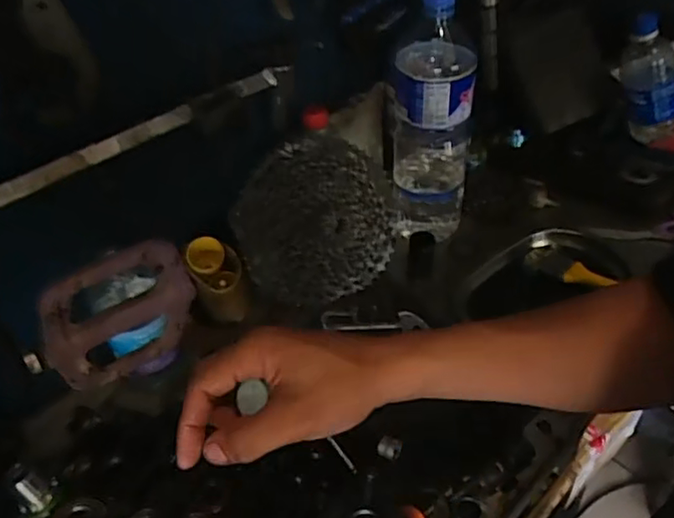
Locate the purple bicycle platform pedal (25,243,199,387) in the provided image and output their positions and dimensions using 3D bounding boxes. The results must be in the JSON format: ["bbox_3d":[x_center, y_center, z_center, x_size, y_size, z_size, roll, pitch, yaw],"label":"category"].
[{"bbox_3d":[-0.144,0.038,0.397,0.108,0.099,0.017,-30,49,-23],"label":"purple bicycle platform pedal"}]

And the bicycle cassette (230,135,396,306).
[{"bbox_3d":[-0.017,-0.041,0.713,0.194,0.191,0.042,-33,17,-15],"label":"bicycle cassette"}]

